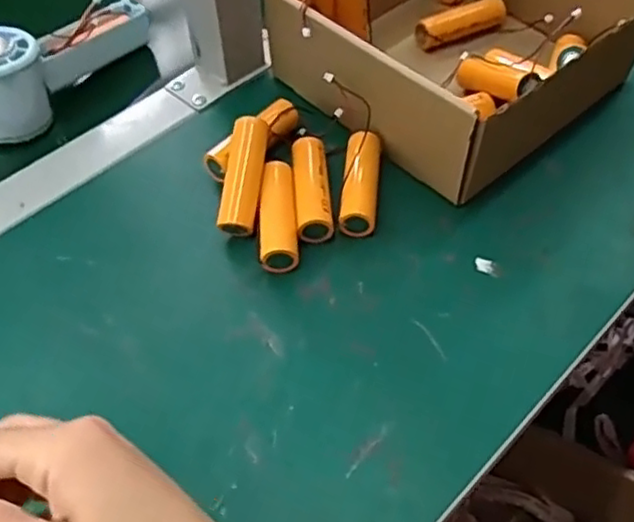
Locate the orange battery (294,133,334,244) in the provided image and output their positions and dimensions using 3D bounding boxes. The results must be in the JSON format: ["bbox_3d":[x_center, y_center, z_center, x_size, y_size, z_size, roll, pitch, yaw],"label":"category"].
[{"bbox_3d":[-0.003,-0.045,0.426,0.021,0.020,0.076,-3,53,-2],"label":"orange battery"}]

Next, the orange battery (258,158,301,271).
[{"bbox_3d":[-0.024,-0.027,0.412,0.023,0.020,0.076,-4,53,-3],"label":"orange battery"}]

